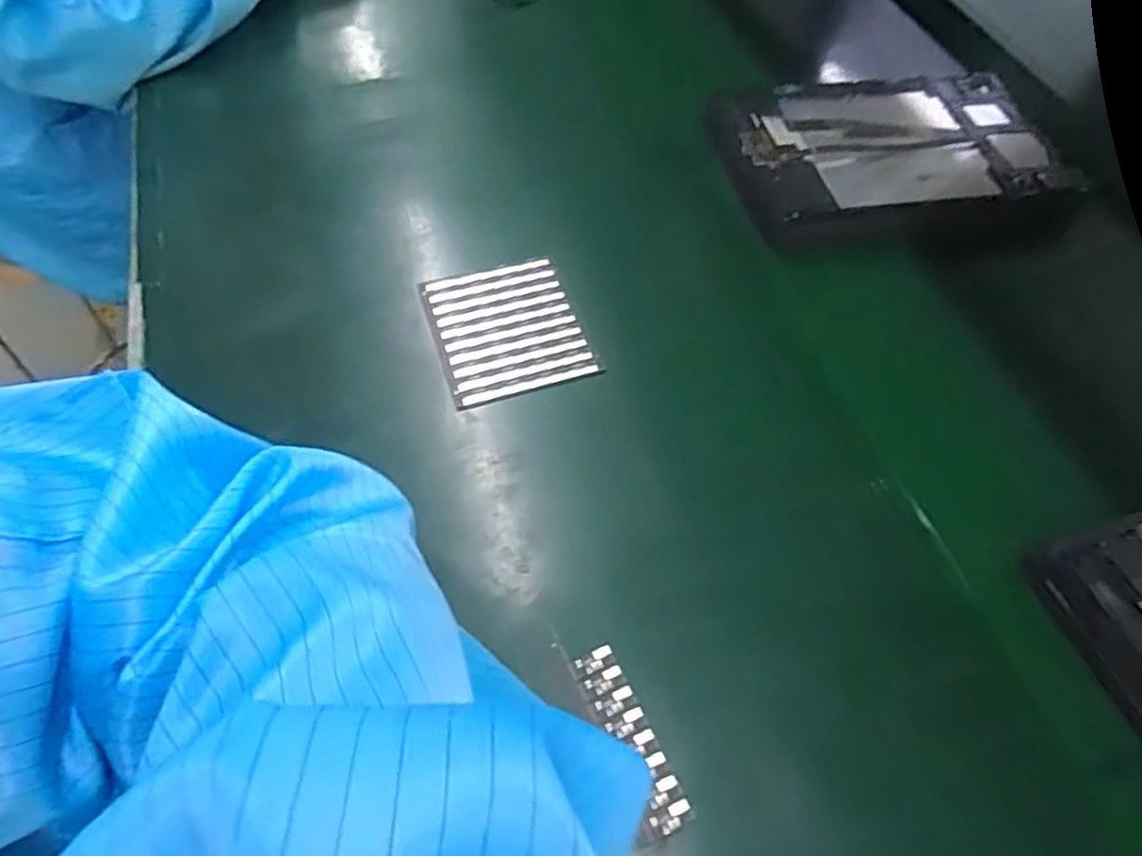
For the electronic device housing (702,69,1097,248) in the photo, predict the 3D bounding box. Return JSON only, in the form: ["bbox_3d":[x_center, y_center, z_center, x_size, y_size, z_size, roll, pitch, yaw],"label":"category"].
[{"bbox_3d":[0.233,-0.203,0.543,0.251,0.017,0.172,-4,57,-6],"label":"electronic device housing"}]

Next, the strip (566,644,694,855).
[{"bbox_3d":[0.025,0.135,0.320,0.023,0.005,0.079,-18,61,-16],"label":"strip"}]

